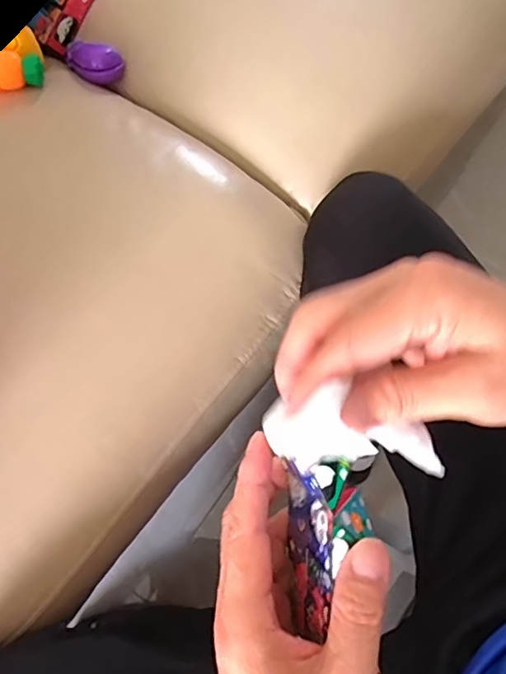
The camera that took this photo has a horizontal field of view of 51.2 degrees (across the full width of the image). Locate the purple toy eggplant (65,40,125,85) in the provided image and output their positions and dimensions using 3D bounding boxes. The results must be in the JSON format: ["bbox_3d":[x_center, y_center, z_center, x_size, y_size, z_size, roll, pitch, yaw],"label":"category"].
[{"bbox_3d":[-0.164,-0.281,0.537,0.063,0.022,0.033,21,75,5],"label":"purple toy eggplant"}]

